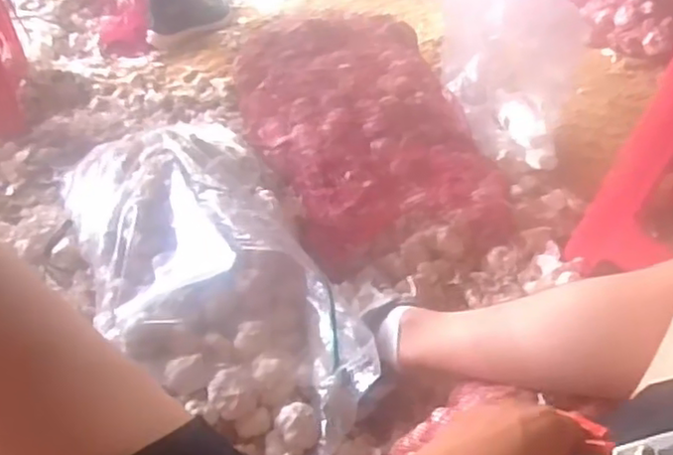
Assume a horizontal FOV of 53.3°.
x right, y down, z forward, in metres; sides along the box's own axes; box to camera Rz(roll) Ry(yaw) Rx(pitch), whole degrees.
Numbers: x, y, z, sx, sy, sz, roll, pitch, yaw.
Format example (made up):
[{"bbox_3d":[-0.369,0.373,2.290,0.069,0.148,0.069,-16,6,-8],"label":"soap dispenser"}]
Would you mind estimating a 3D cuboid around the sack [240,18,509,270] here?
[{"bbox_3d":[0.047,-0.207,1.219,0.403,0.152,0.630,-11,41,-13],"label":"sack"}]

